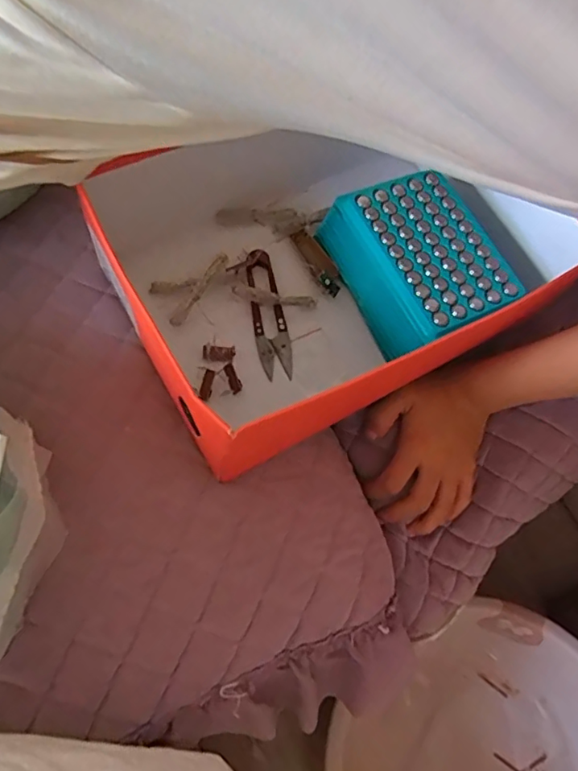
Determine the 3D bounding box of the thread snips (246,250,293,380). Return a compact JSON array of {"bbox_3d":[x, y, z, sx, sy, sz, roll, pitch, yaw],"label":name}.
[{"bbox_3d":[-0.016,-0.053,0.400,0.024,0.009,0.099,-6,74,-15],"label":"thread snips"}]

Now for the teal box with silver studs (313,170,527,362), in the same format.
[{"bbox_3d":[0.098,-0.092,0.402,0.100,0.056,0.131,-23,65,-15],"label":"teal box with silver studs"}]

